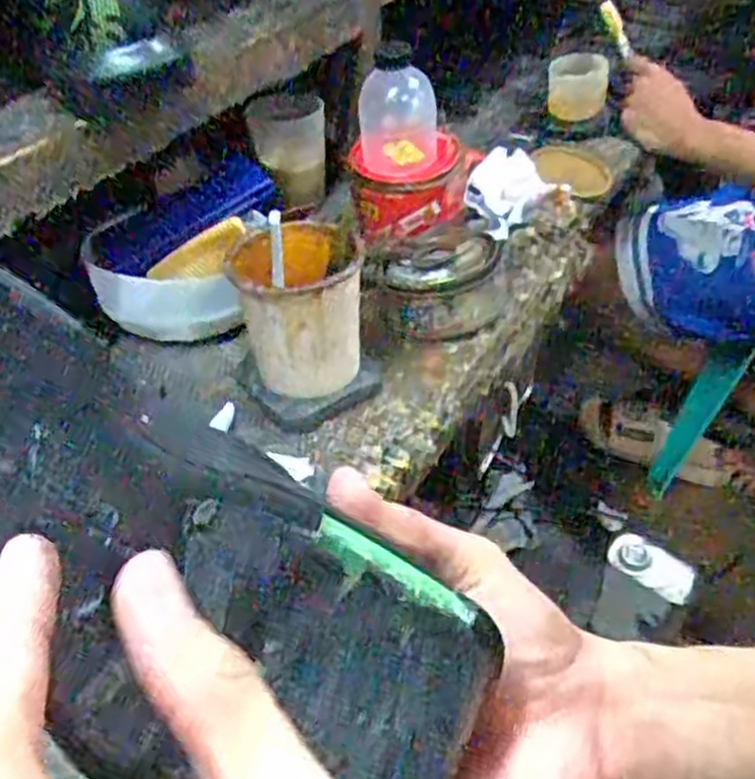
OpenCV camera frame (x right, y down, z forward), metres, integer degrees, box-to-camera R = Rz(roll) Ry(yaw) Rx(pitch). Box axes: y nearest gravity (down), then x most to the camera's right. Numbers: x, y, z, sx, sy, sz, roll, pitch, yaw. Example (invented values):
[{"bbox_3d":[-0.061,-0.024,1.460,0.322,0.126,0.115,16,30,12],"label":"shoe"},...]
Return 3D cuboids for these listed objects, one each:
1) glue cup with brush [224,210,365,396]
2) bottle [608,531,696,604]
[{"bbox_3d":[-0.057,-0.075,0.538,0.082,0.139,0.103,-8,43,-9],"label":"glue cup with brush"},{"bbox_3d":[0.345,0.224,0.985,0.106,0.034,0.053,25,84,19],"label":"bottle"}]

